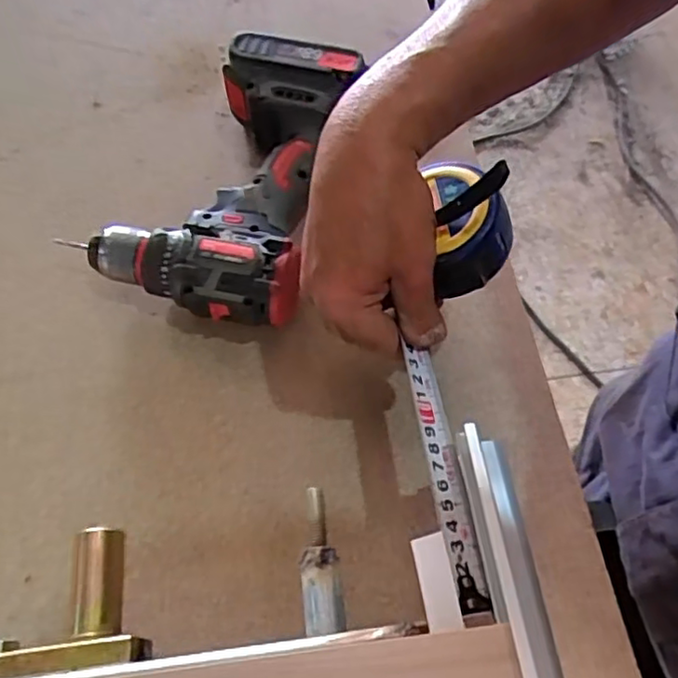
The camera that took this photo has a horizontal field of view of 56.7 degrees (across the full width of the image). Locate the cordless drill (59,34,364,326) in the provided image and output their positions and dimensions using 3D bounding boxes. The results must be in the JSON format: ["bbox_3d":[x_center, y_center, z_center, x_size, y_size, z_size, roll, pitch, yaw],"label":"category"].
[{"bbox_3d":[-0.073,-0.120,0.461,0.143,0.081,0.213,17,62,8],"label":"cordless drill"}]

